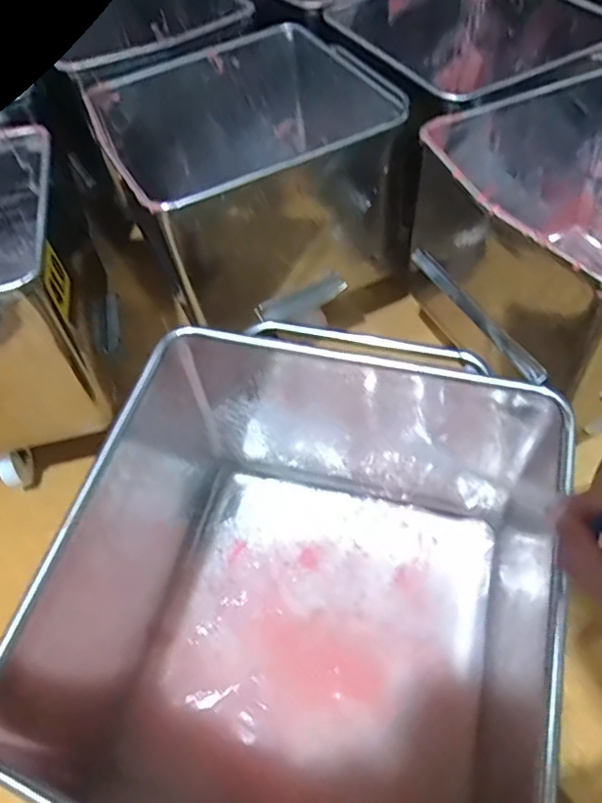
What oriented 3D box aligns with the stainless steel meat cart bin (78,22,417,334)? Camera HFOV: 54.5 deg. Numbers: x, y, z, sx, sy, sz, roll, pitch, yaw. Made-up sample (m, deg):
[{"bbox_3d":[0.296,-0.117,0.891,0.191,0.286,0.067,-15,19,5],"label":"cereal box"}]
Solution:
[{"bbox_3d":[-0.137,-0.564,1.801,0.702,0.762,0.708,-23,55,-12],"label":"stainless steel meat cart bin"}]

